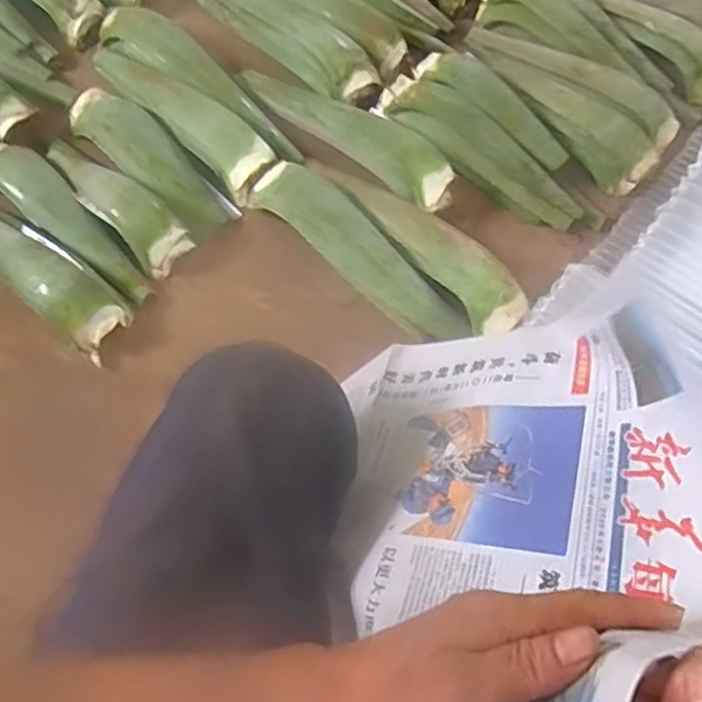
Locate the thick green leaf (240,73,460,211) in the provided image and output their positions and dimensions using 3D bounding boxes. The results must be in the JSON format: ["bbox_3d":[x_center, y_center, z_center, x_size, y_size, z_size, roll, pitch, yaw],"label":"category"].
[{"bbox_3d":[-0.015,-0.388,1.134,0.443,0.044,0.092,39,69,20],"label":"thick green leaf"}]

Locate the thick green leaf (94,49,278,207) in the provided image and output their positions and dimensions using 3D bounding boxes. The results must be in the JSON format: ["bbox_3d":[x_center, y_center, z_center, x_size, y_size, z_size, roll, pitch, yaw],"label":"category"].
[{"bbox_3d":[-0.290,-0.417,1.136,0.097,0.061,0.427,-39,68,-18],"label":"thick green leaf"}]

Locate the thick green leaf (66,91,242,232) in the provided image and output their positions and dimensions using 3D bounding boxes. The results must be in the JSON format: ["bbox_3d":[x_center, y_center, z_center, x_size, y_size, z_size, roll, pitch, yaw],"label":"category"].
[{"bbox_3d":[-0.331,-0.317,1.096,0.349,0.061,0.105,40,69,20],"label":"thick green leaf"}]

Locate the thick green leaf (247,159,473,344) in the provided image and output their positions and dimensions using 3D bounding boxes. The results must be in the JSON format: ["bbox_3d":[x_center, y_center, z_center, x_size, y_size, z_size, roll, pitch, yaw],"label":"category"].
[{"bbox_3d":[0.010,-0.153,1.015,0.386,0.065,0.101,41,70,20],"label":"thick green leaf"}]

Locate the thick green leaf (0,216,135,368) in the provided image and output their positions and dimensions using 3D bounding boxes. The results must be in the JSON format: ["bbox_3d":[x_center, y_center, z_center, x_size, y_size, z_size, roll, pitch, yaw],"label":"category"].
[{"bbox_3d":[-0.472,-0.127,0.992,0.349,0.068,0.098,35,68,18],"label":"thick green leaf"}]

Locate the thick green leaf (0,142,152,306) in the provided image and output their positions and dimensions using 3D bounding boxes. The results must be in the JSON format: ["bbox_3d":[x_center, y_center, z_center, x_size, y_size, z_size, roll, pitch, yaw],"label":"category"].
[{"bbox_3d":[-0.435,-0.203,1.024,0.367,0.053,0.085,38,69,19],"label":"thick green leaf"}]

